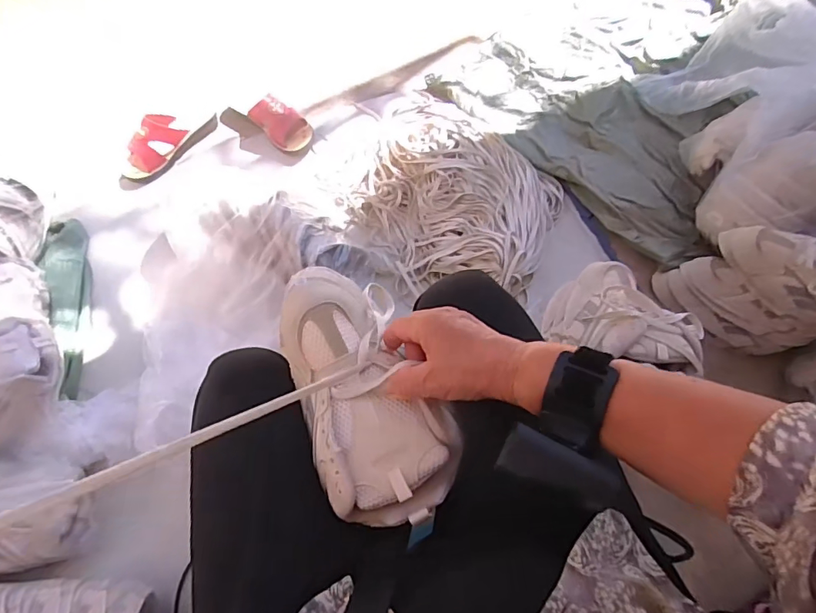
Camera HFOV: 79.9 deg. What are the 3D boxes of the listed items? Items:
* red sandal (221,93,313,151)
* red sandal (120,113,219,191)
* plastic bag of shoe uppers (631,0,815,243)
[{"bbox_3d":[-0.308,-0.393,1.030,0.217,0.069,0.076,22,73,7],"label":"red sandal"},{"bbox_3d":[-0.507,-0.346,1.015,0.081,0.073,0.245,43,77,13],"label":"red sandal"},{"bbox_3d":[0.729,-0.371,0.935,0.440,0.189,0.502,-8,72,-3],"label":"plastic bag of shoe uppers"}]

